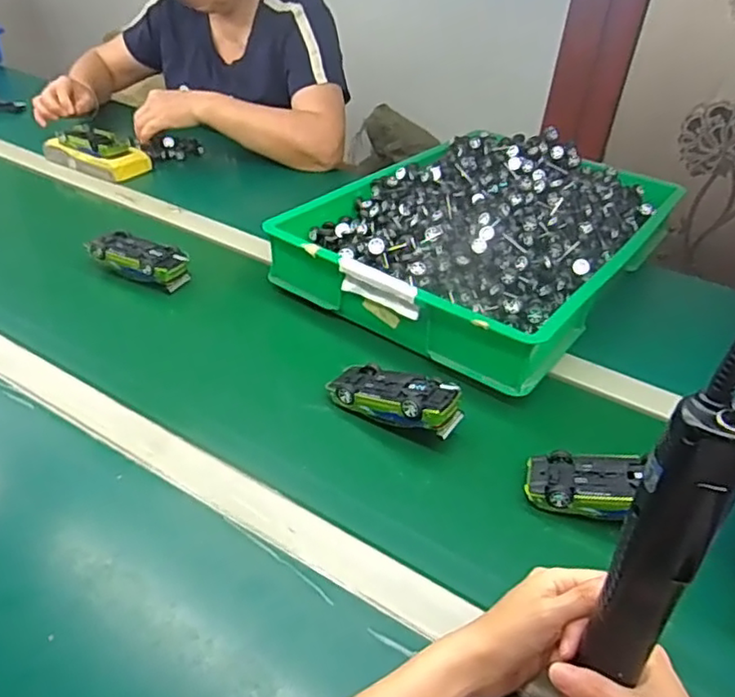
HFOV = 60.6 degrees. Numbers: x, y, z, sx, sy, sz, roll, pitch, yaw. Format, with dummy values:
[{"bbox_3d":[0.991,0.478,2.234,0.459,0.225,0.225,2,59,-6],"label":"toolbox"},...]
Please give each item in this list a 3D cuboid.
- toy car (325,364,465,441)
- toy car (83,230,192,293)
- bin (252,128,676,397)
[{"bbox_3d":[0.025,0.047,0.607,0.126,0.036,0.053,12,36,31],"label":"toy car"},{"bbox_3d":[-0.281,-0.109,0.778,0.122,0.036,0.052,17,38,16],"label":"toy car"},{"bbox_3d":[0.163,-0.174,0.844,0.374,0.101,0.517,27,42,27],"label":"bin"}]

